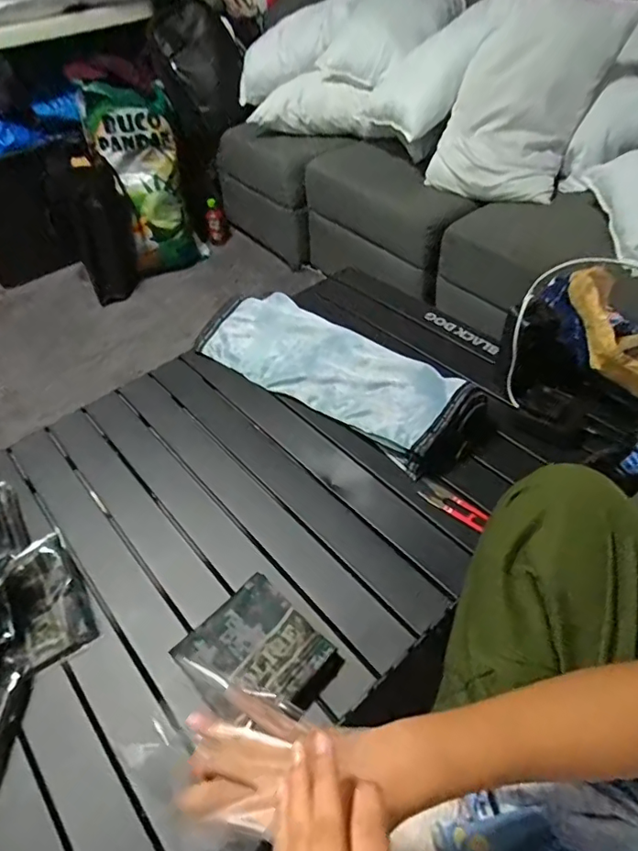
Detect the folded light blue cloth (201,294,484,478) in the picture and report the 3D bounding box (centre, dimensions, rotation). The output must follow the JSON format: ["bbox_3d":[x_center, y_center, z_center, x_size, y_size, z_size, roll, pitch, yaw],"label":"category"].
[{"bbox_3d":[0.024,-0.099,0.796,0.479,0.069,0.179,30,56,28],"label":"folded light blue cloth"}]

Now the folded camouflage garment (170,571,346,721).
[{"bbox_3d":[-0.065,0.235,0.524,0.137,0.028,0.120,35,59,30],"label":"folded camouflage garment"}]

